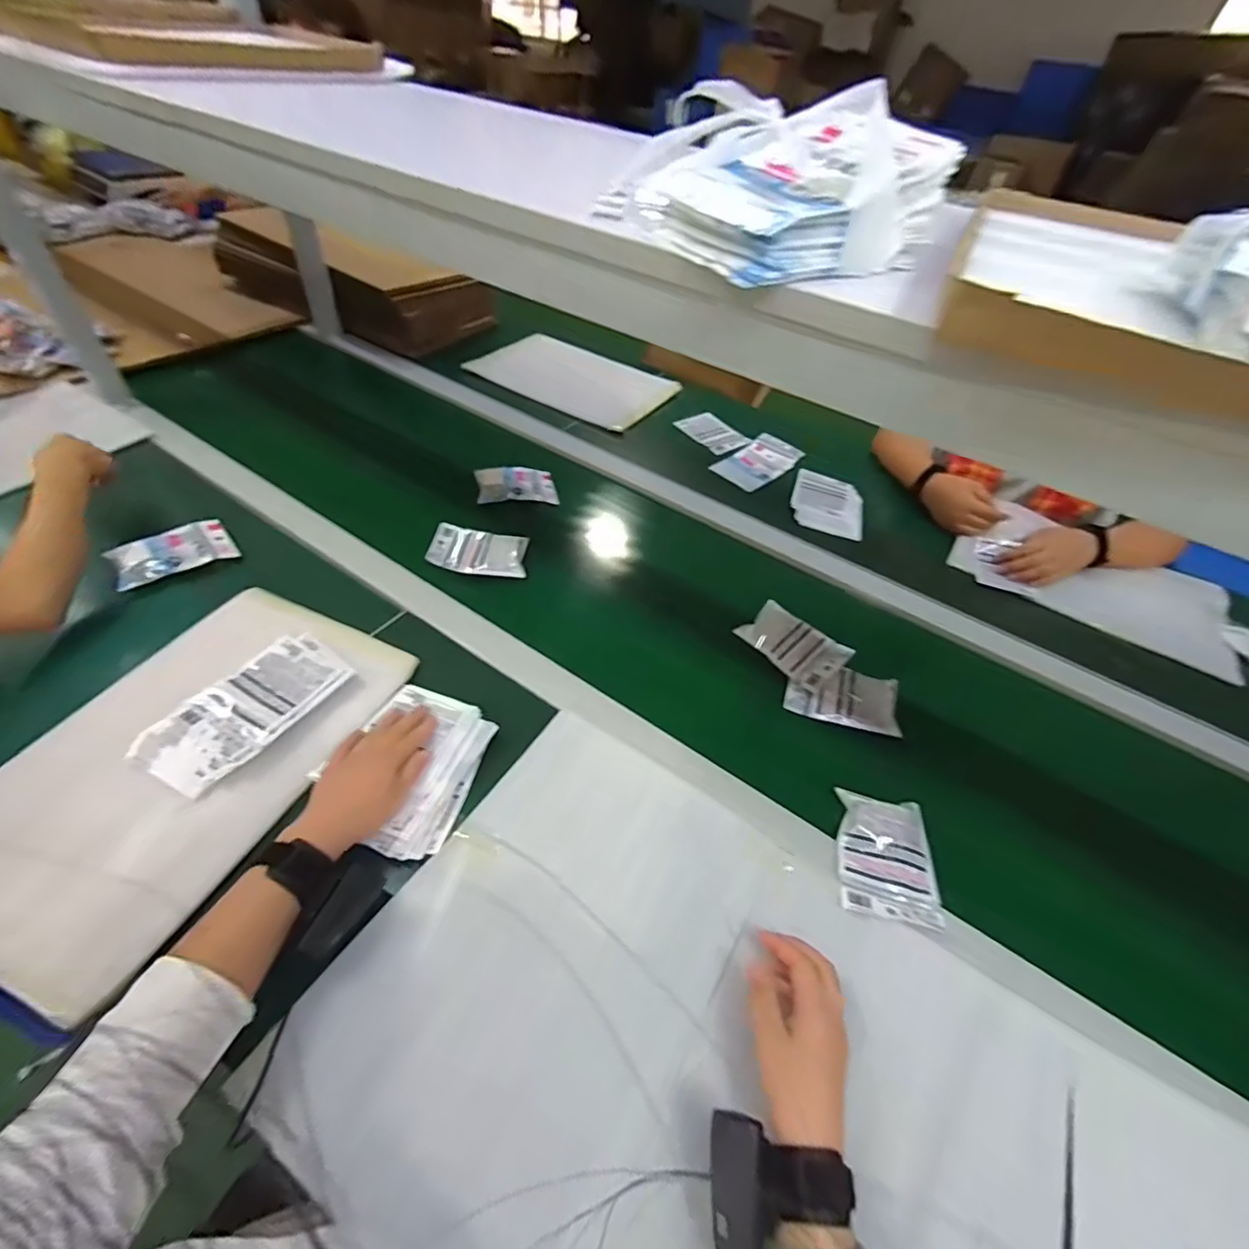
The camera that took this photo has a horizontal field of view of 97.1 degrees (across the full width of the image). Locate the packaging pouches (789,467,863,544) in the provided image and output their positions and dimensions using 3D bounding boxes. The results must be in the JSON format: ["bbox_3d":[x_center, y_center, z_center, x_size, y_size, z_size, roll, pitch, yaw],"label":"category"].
[{"bbox_3d":[0.364,-0.220,0.983,0.124,0.011,0.172,14,48,6],"label":"packaging pouches"}]

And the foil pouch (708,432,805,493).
[{"bbox_3d":[0.262,-0.316,1.065,0.105,0.004,0.198,36,54,23],"label":"foil pouch"}]

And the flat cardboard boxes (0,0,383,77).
[{"bbox_3d":[-0.618,-0.786,0.719,0.531,0.048,0.353,30,52,21],"label":"flat cardboard boxes"}]

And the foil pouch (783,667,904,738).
[{"bbox_3d":[0.277,0.089,0.700,0.129,0.027,0.083,19,49,10],"label":"foil pouch"}]

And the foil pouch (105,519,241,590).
[{"bbox_3d":[-0.608,-0.101,0.742,0.133,0.023,0.095,-26,57,-35],"label":"foil pouch"}]

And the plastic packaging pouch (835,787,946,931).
[{"bbox_3d":[0.265,0.230,0.558,0.092,0.021,0.125,12,48,4],"label":"plastic packaging pouch"}]

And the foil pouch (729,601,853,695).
[{"bbox_3d":[0.231,0.025,0.751,0.131,0.024,0.090,38,55,25],"label":"foil pouch"}]

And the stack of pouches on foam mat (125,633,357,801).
[{"bbox_3d":[-0.398,0.087,0.585,0.103,0.022,0.193,29,51,18],"label":"stack of pouches on foam mat"}]

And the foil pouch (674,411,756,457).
[{"bbox_3d":[0.179,-0.394,1.126,0.093,0.005,0.143,-24,55,-25],"label":"foil pouch"}]

